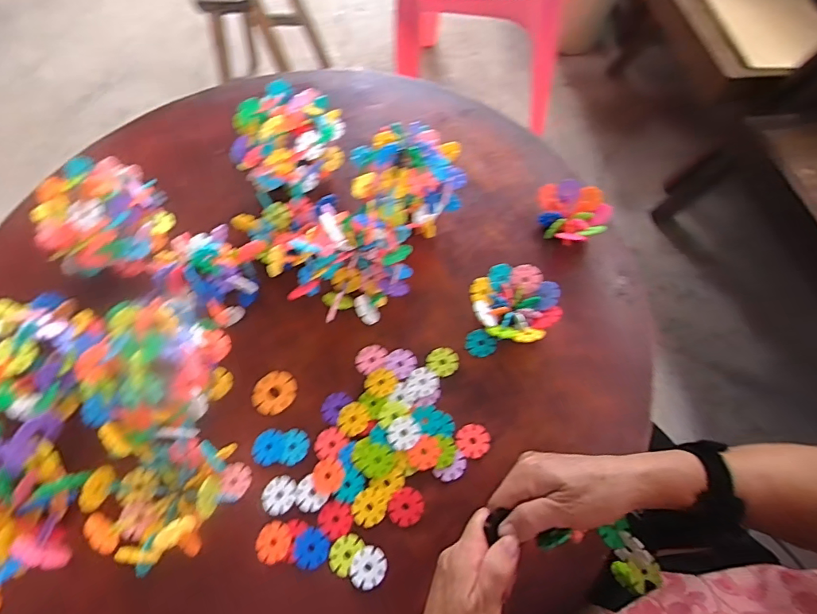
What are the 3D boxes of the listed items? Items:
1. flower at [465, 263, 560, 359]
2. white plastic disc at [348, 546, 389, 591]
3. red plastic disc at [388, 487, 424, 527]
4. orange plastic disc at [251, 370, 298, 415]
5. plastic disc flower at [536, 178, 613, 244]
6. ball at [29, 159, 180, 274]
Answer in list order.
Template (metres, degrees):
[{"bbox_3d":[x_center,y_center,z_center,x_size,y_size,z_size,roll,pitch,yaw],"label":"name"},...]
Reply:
[{"bbox_3d":[0.115,0.002,0.509,0.091,0.036,0.092,4,66,5],"label":"flower"},{"bbox_3d":[-0.036,0.236,0.421,0.035,0.004,0.033,-1,65,3],"label":"white plastic disc"},{"bbox_3d":[-0.002,0.190,0.442,0.034,0.004,0.032,-1,65,3],"label":"red plastic disc"},{"bbox_3d":[-0.144,0.091,0.500,0.048,0.004,0.045,-1,65,3],"label":"orange plastic disc"},{"bbox_3d":[0.200,-0.111,0.567,0.073,0.043,0.078,-1,65,3],"label":"plastic disc flower"},{"bbox_3d":[-0.352,-0.109,0.539,0.121,0.091,0.116,-1,65,3],"label":"ball"}]

